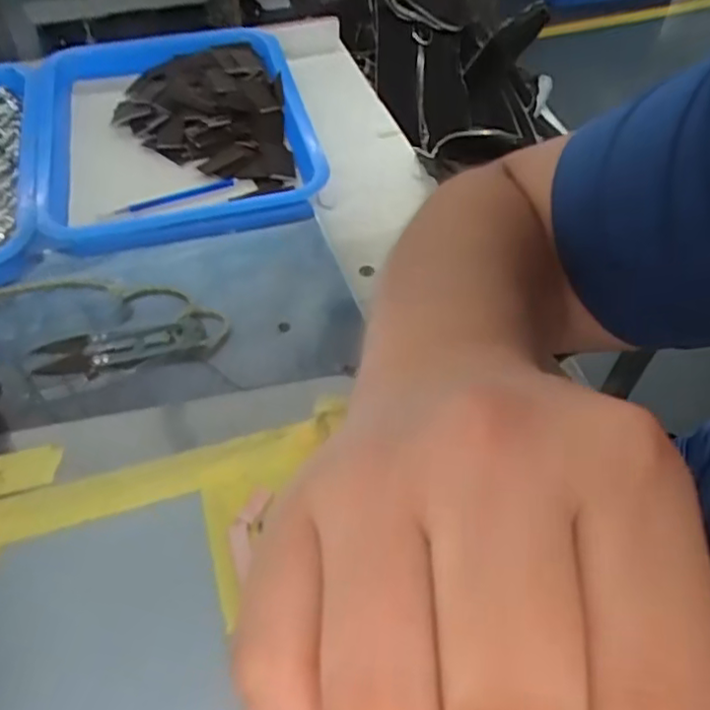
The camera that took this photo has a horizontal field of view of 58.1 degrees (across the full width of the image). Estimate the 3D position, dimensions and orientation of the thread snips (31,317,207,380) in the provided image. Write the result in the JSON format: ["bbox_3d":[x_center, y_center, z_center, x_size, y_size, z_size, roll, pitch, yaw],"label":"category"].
[{"bbox_3d":[-0.144,-0.006,0.398,0.099,0.010,0.026,-13,53,-11],"label":"thread snips"}]

